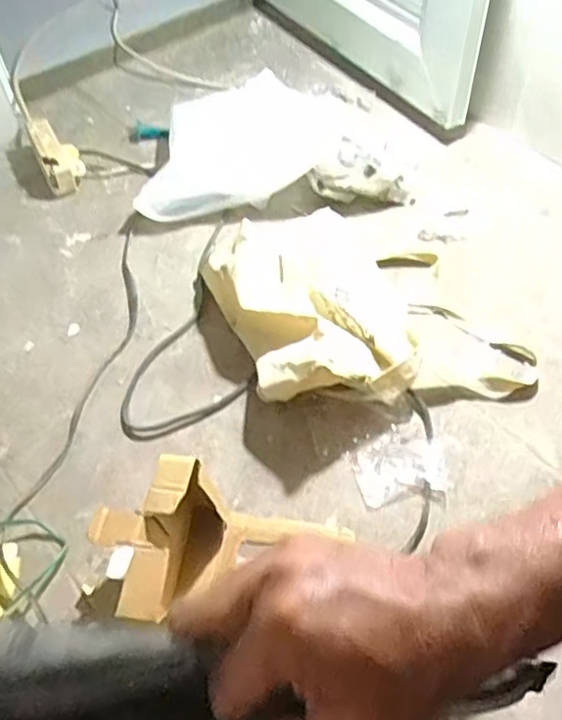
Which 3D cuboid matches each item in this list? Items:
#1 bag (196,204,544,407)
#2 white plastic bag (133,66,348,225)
[{"bbox_3d":[0.102,-0.092,0.881,0.349,0.106,0.397,-19,54,-9],"label":"bag"},{"bbox_3d":[-0.073,-0.390,1.123,0.353,0.089,0.278,-11,53,-3],"label":"white plastic bag"}]

